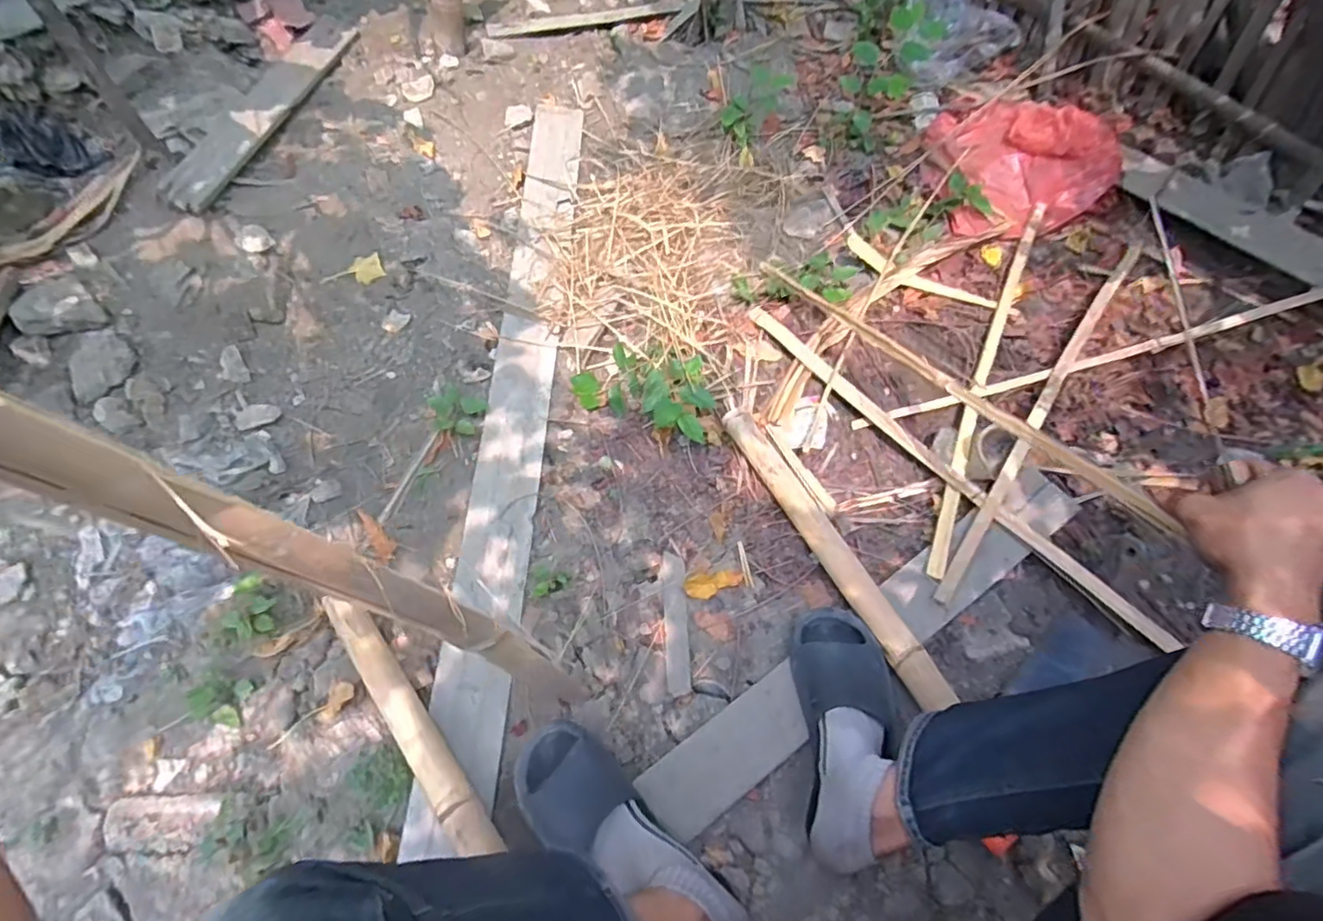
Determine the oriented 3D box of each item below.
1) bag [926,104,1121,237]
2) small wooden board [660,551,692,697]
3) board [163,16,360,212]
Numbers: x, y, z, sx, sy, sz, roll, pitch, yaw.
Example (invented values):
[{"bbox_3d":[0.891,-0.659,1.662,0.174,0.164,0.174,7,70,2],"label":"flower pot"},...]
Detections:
[{"bbox_3d":[0.739,-0.659,1.321,0.337,0.142,0.369,-13,59,-6],"label":"bag"},{"bbox_3d":[0.021,0.238,0.937,0.035,0.004,0.210,-3,59,0],"label":"small wooden board"},{"bbox_3d":[-0.818,-0.732,1.291,0.102,0.024,0.560,24,67,-5],"label":"board"}]

